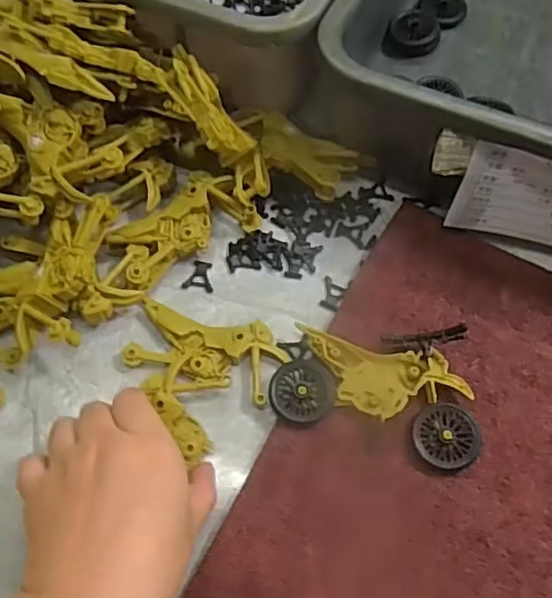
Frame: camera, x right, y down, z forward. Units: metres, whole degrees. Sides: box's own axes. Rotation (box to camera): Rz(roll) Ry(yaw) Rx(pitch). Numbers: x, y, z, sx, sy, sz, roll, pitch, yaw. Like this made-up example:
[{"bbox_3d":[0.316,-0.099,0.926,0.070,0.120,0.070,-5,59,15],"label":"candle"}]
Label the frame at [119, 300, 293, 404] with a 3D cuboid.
[{"bbox_3d":[-0.043,0.034,0.383,0.093,0.013,0.052,10,65,6],"label":"frame"}]

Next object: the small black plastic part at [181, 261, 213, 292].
[{"bbox_3d":[-0.050,-0.016,0.410,0.020,0.004,0.021,7,65,5],"label":"small black plastic part"}]

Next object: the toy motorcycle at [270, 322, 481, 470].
[{"bbox_3d":[0.059,0.049,0.366,0.117,0.015,0.077,9,65,6],"label":"toy motorcycle"}]

